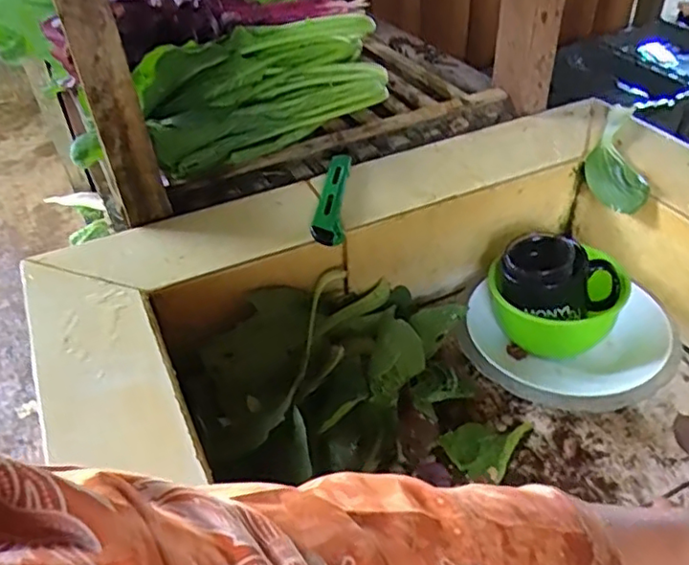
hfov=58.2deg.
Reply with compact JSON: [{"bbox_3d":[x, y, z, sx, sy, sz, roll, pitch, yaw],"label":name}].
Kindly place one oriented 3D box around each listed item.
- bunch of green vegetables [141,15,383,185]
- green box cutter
[{"bbox_3d":[-0.085,-0.240,0.732,0.336,0.094,0.133,-33,49,-29],"label":"bunch of green vegetables"},{"bbox_3d":[-0.013,-0.086,0.638,0.032,0.016,0.140,0,41,5],"label":"green box cutter"}]

